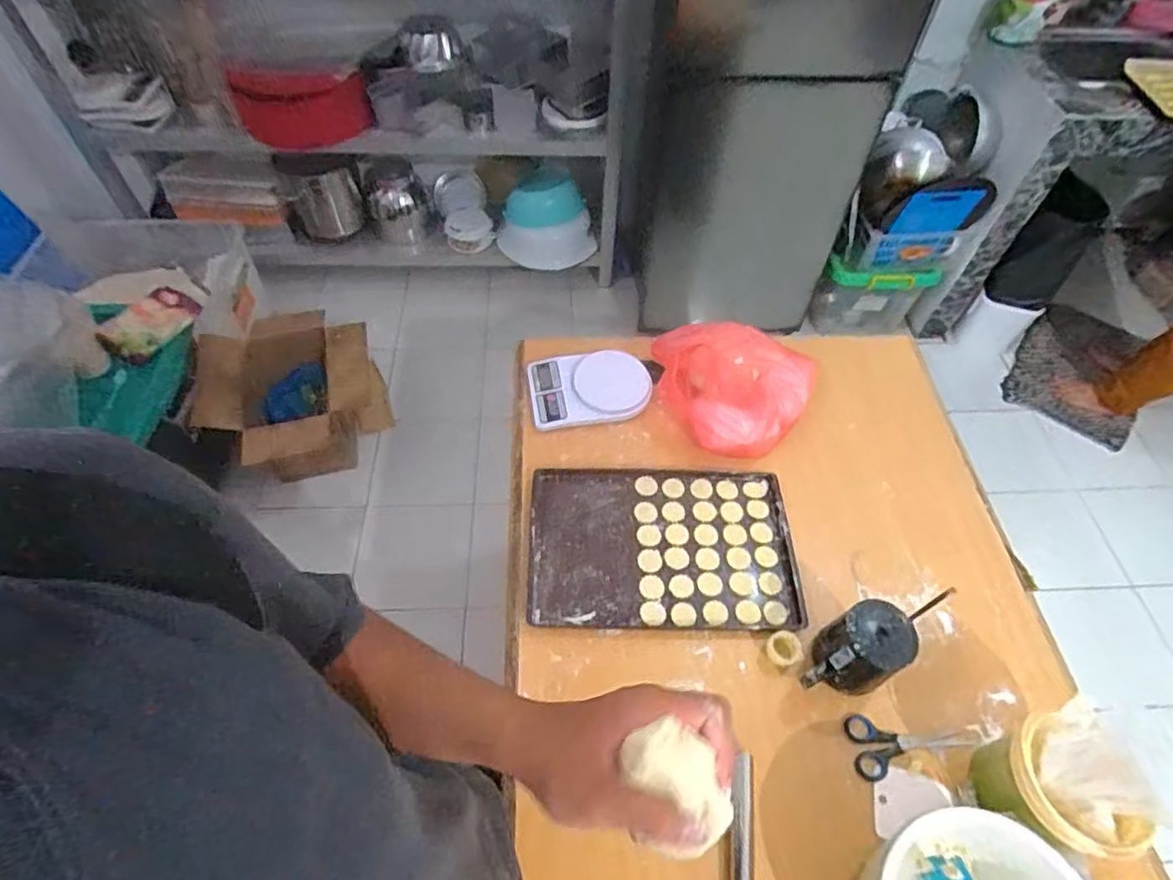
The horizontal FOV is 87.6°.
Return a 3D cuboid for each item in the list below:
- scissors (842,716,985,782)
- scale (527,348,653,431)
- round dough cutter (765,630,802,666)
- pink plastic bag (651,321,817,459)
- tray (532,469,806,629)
[{"bbox_3d":[0.400,0.365,0.740,0.166,0.009,0.068,-4,56,-5],"label":"scissors"},{"bbox_3d":[0.006,-0.088,1.002,0.190,0.034,0.135,-7,56,-7],"label":"scale"},{"bbox_3d":[0.251,0.265,0.778,0.041,0.013,0.040,1,56,-1],"label":"round dough cutter"},{"bbox_3d":[0.229,-0.105,0.996,0.265,0.097,0.258,22,58,13],"label":"pink plastic bag"},{"bbox_3d":[0.105,0.147,0.863,0.365,0.017,0.238,2,56,-1],"label":"tray"}]

